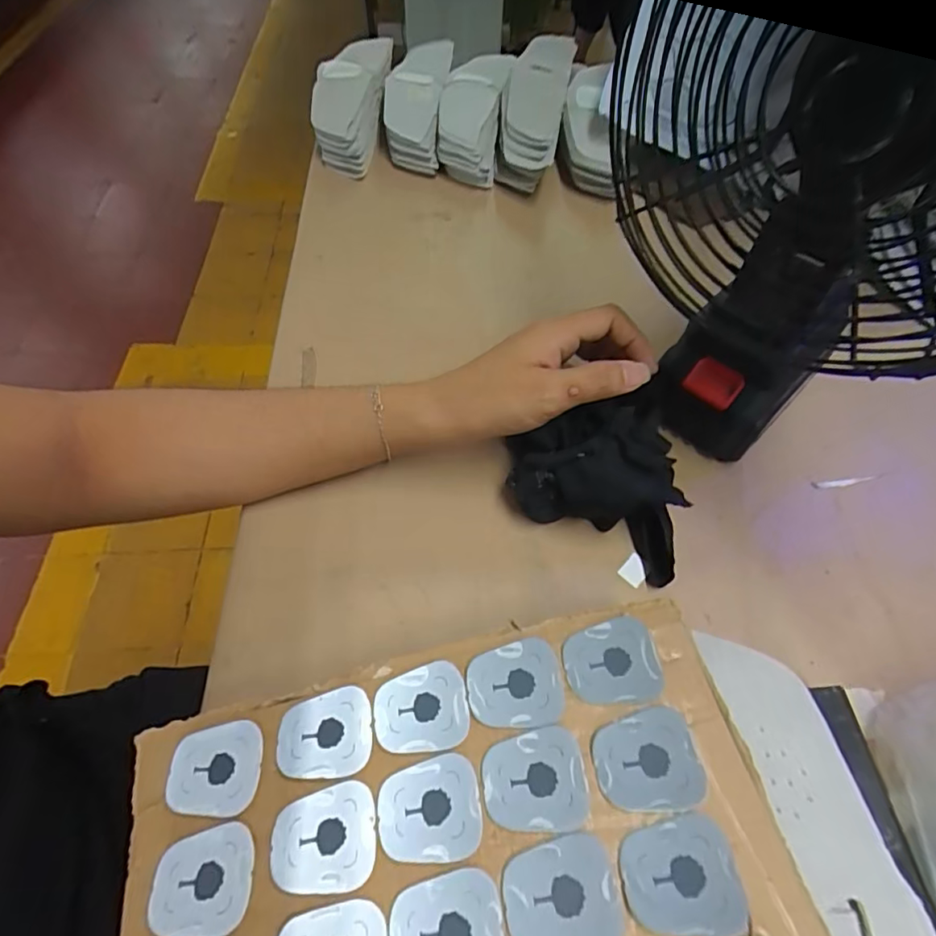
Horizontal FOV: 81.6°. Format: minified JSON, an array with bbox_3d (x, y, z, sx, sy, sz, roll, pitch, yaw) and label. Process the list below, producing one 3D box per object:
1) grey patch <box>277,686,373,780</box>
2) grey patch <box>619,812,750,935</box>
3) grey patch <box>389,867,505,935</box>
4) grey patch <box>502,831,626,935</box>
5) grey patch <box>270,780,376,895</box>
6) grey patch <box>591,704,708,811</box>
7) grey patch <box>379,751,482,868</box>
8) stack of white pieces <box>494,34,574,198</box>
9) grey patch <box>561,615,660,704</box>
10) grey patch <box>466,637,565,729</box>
[{"bbox_3d":[-0.059,0.109,0.222,0.038,0.004,0.032,-6,58,-5],"label":"grey patch"},{"bbox_3d":[0.073,0.139,0.185,0.037,0.006,0.032,-5,58,-4],"label":"grey patch"},{"bbox_3d":[-0.007,0.158,0.183,0.038,0.004,0.033,-5,58,-4],"label":"grey patch"},{"bbox_3d":[0.032,0.148,0.187,0.039,0.005,0.033,-5,58,-5],"label":"grey patch"},{"bbox_3d":[-0.054,0.137,0.202,0.038,0.004,0.033,-4,58,-4],"label":"grey patch"},{"bbox_3d":[0.068,0.111,0.205,0.038,0.005,0.033,-6,58,-5],"label":"grey patch"},{"bbox_3d":[-0.015,0.127,0.203,0.037,0.004,0.033,-4,58,-4],"label":"grey patch"},{"bbox_3d":[0.068,-0.367,0.554,0.059,0.062,0.212,10,57,5],"label":"stack of white pieces"},{"bbox_3d":[0.060,0.081,0.226,0.037,0.005,0.032,-6,58,-5],"label":"grey patch"},{"bbox_3d":[0.020,0.090,0.225,0.039,0.004,0.033,-8,59,1],"label":"grey patch"}]

